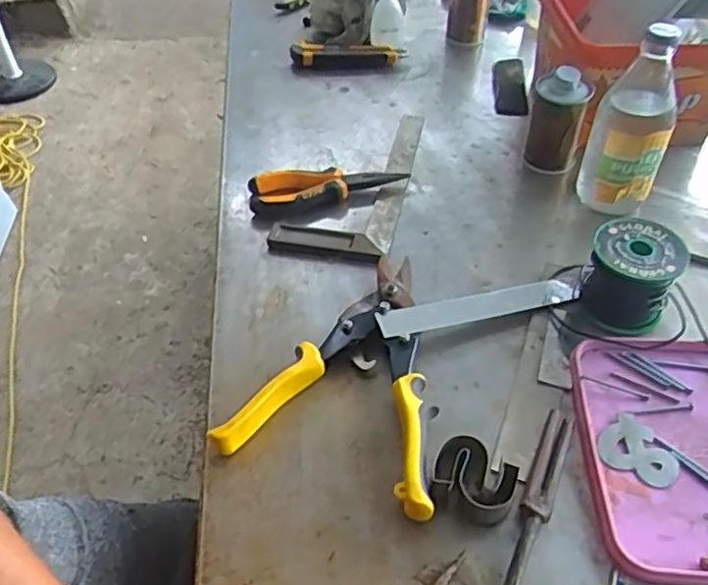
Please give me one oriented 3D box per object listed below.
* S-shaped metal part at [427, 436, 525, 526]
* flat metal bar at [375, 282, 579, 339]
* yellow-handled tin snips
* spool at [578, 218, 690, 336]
[{"bbox_3d":[0.079,0.123,0.429,0.053,0.027,0.044,11,48,14],"label":"S-shaped metal part"},{"bbox_3d":[0.106,0.013,0.542,0.175,0.007,0.024,-9,62,-17],"label":"flat metal bar"},{"bbox_3d":[0.013,0.053,0.504,0.151,0.028,0.217,14,48,17],"label":"yellow-handled tin snips"},{"bbox_3d":[0.223,-0.012,0.529,0.068,0.067,0.066,0,47,0],"label":"spool"}]

